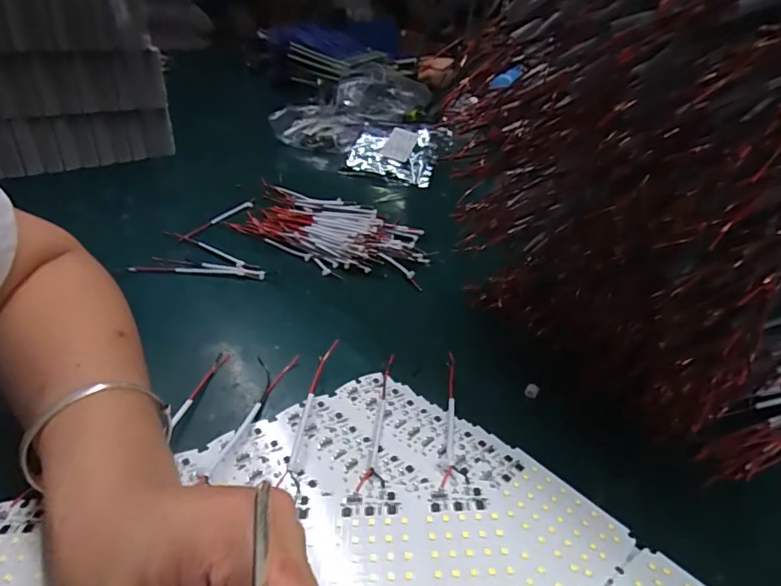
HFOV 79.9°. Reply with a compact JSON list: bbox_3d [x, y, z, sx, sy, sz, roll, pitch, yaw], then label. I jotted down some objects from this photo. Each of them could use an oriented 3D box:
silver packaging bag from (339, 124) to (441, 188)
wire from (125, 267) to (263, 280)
[{"bbox_3d":[0.003,-0.243,0.806,0.150,0.030,0.129,7,62,10],"label":"silver packaging bag"},{"bbox_3d":[-0.211,-0.023,0.509,0.147,0.006,0.009,3,33,1],"label":"wire"}]

